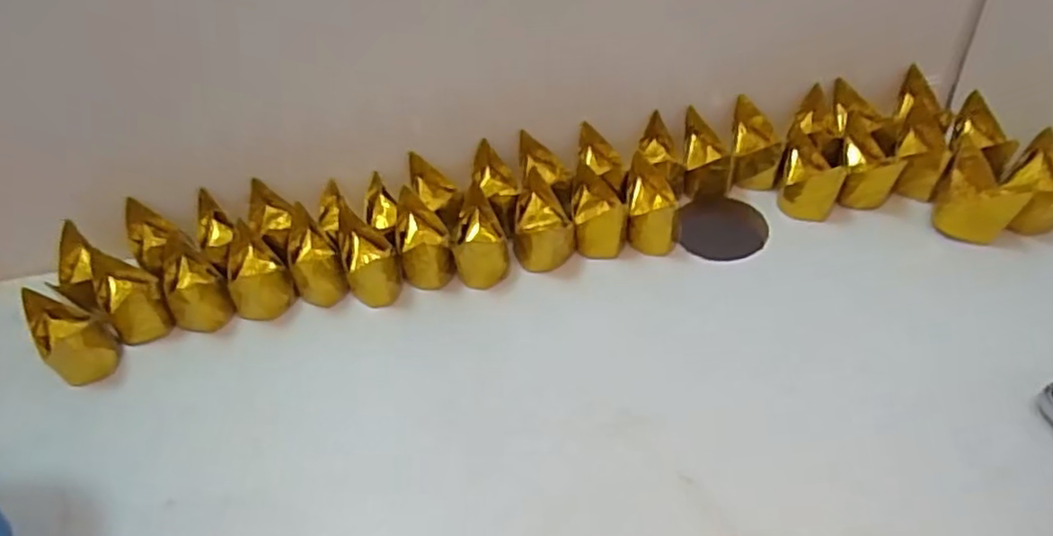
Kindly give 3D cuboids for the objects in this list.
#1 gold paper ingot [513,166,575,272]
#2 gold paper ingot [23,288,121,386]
[{"bbox_3d":[0.011,-0.026,0.438,0.038,0.036,0.053,-2,48,4],"label":"gold paper ingot"},{"bbox_3d":[-0.265,0.041,0.404,0.050,0.041,0.033,26,56,26],"label":"gold paper ingot"}]

